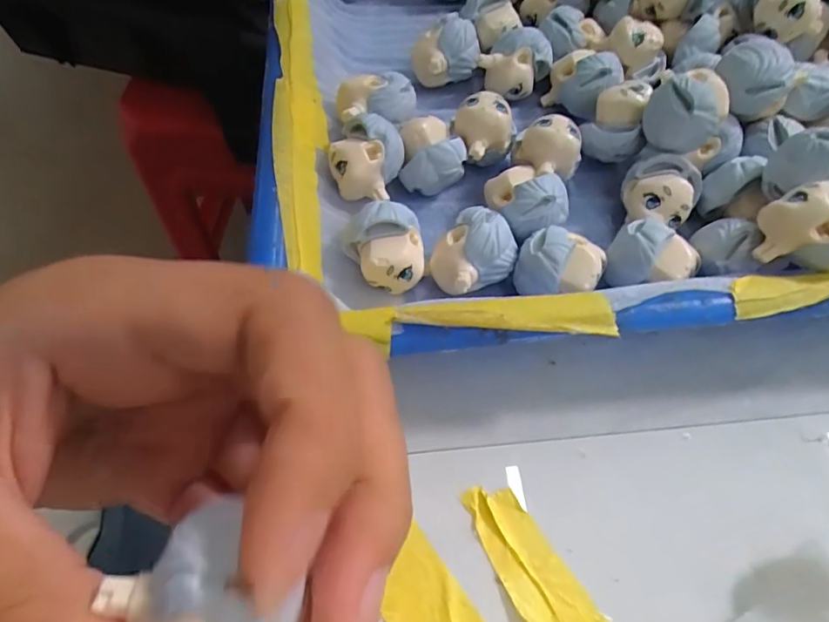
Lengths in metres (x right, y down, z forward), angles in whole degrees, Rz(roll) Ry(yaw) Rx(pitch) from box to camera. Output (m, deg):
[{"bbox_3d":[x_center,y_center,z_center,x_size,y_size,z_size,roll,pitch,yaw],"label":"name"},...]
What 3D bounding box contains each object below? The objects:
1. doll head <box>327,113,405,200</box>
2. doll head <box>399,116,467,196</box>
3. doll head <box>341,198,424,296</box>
[{"bbox_3d":[-0.017,-0.050,0.161,0.020,0.018,0.021,0,63,0],"label":"doll head"},{"bbox_3d":[0.006,-0.052,0.167,0.021,0.018,0.019,3,64,1],"label":"doll head"},{"bbox_3d":[-0.009,-0.019,0.147,0.023,0.017,0.021,-11,64,-5],"label":"doll head"}]

